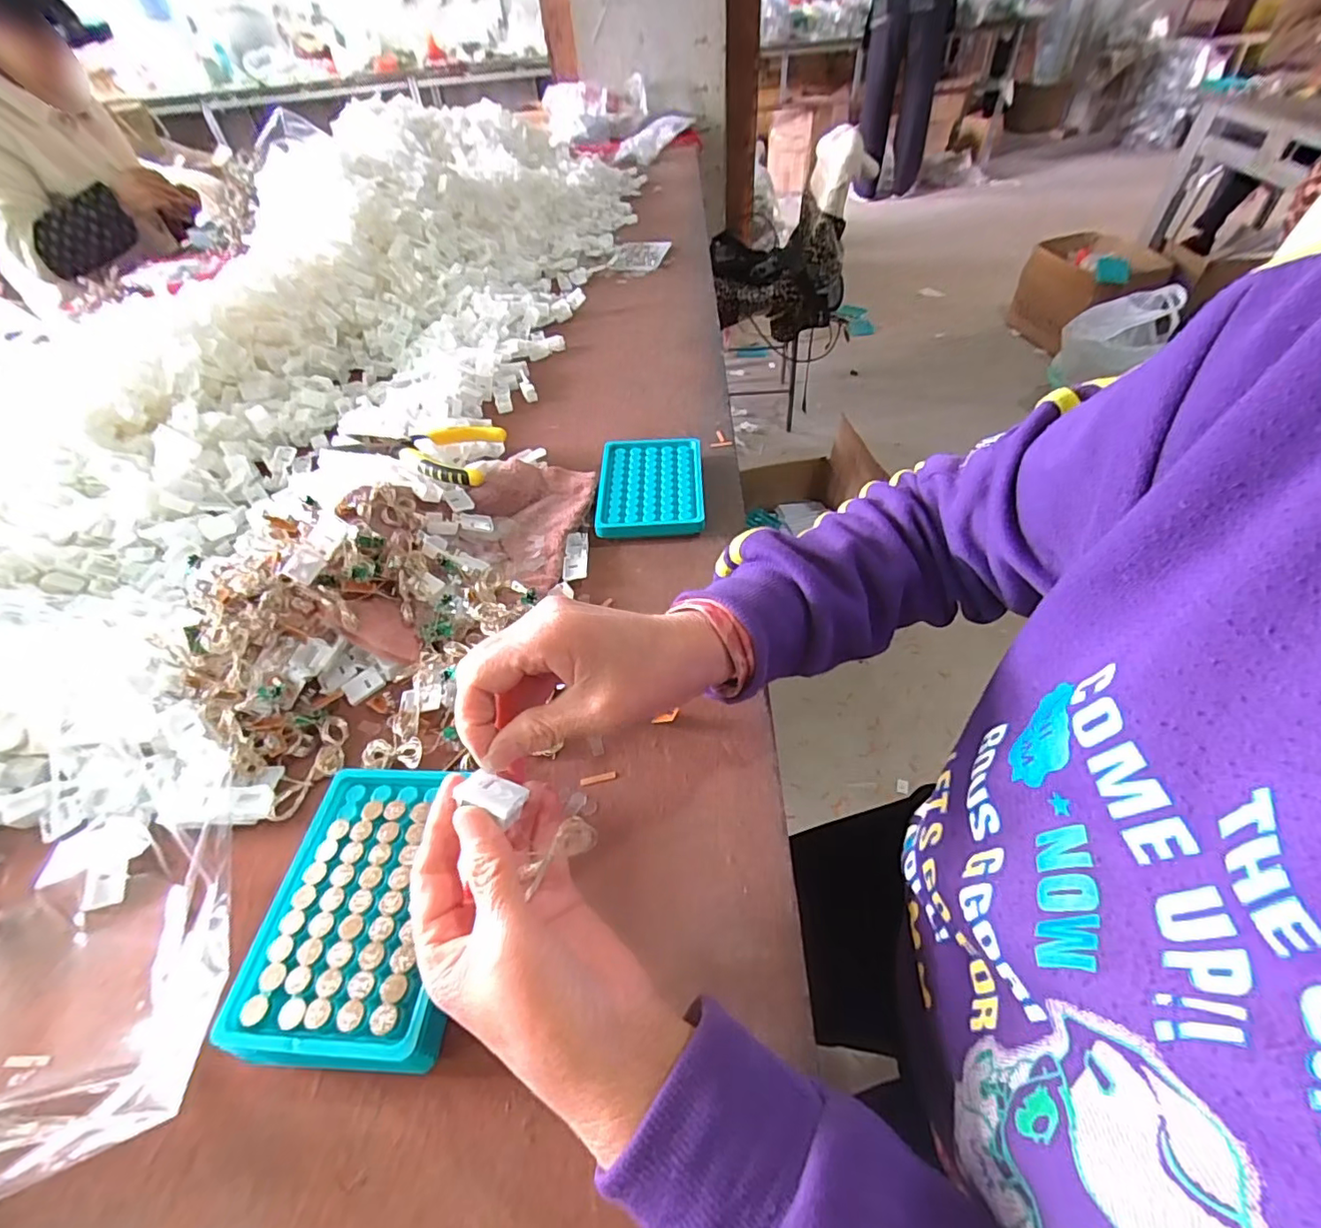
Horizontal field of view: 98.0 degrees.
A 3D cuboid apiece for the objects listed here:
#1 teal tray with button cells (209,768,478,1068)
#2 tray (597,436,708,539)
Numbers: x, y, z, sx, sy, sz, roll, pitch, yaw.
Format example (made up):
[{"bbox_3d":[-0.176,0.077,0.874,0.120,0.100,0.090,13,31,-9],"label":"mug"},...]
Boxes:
[{"bbox_3d":[-0.147,0.151,0.300,0.096,0.038,0.135,-1,49,5],"label":"teal tray with button cells"},{"bbox_3d":[-0.009,-0.122,0.539,0.095,0.020,0.127,-2,48,3],"label":"tray"}]

